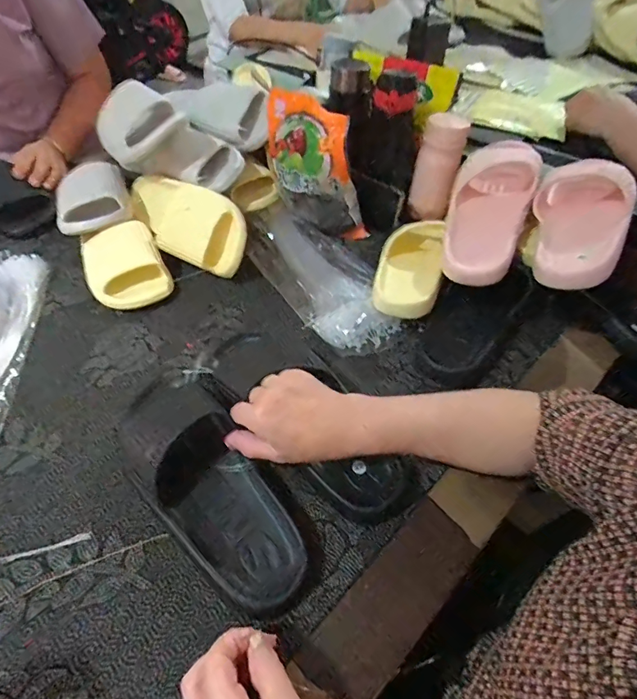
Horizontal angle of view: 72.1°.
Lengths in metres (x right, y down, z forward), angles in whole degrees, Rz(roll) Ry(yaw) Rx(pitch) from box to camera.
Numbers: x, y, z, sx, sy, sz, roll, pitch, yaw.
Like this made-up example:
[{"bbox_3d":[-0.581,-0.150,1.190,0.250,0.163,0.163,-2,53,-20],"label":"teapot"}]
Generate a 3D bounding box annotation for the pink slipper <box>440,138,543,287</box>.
[{"bbox_3d":[0.224,-0.198,0.576,0.108,0.081,0.250,17,52,14],"label":"pink slipper"}]

